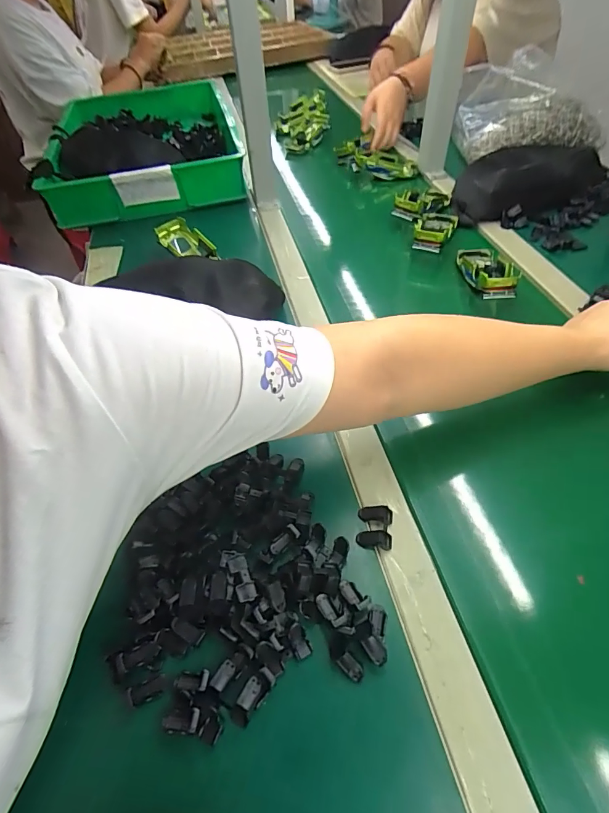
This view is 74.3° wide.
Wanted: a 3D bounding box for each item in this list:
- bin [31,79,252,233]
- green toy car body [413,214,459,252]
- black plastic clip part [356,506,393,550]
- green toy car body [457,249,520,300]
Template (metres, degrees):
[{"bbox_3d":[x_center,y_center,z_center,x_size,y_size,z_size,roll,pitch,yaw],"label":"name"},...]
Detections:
[{"bbox_3d":[-0.331,-0.575,0.877,0.393,0.085,0.533,-15,52,-7],"label":"bin"},{"bbox_3d":[0.209,-0.284,0.649,0.060,0.029,0.142,12,41,14],"label":"green toy car body"},{"bbox_3d":[0.061,0.105,0.352,0.029,0.011,0.036,4,52,8],"label":"black plastic clip part"},{"bbox_3d":[0.258,-0.193,0.574,0.060,0.030,0.133,1,38,6],"label":"green toy car body"}]

